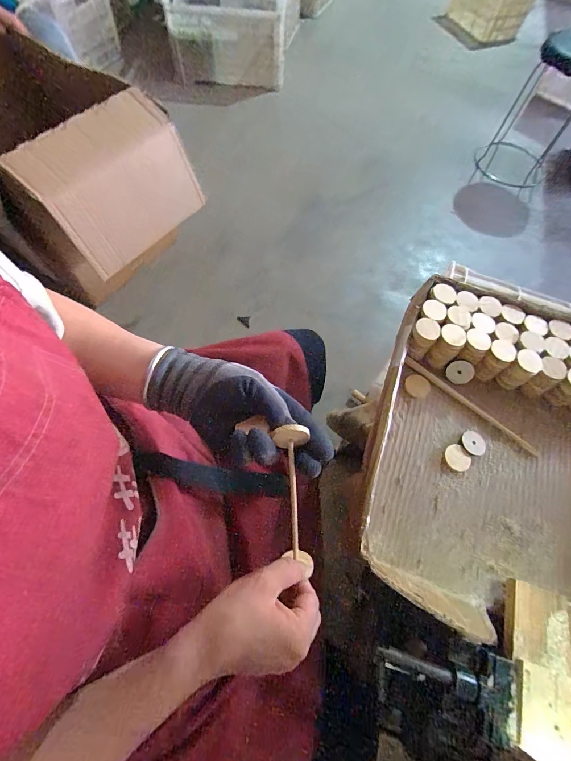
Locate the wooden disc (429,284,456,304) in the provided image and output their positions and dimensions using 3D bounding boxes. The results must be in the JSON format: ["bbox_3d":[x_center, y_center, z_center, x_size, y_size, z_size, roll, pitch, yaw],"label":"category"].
[{"bbox_3d":[0.233,-0.128,0.504,0.037,0.006,0.031,17,65,5],"label":"wooden disc"}]

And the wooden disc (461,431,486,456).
[{"bbox_3d":[0.255,0.084,0.461,0.029,0.005,0.034,-36,72,-17],"label":"wooden disc"}]

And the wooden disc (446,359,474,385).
[{"bbox_3d":[0.252,-0.012,0.492,0.039,0.035,0.004,31,32,-6],"label":"wooden disc"}]

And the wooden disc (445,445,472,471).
[{"bbox_3d":[0.228,0.102,0.450,0.030,0.004,0.034,-33,71,-16],"label":"wooden disc"}]

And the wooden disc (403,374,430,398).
[{"bbox_3d":[0.191,0.008,0.491,0.036,0.005,0.035,1,65,-2],"label":"wooden disc"}]

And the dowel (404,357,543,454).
[{"bbox_3d":[0.263,0.033,0.487,0.212,0.015,0.012,38,69,14],"label":"dowel"}]

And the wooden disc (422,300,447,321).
[{"bbox_3d":[0.214,-0.101,0.490,0.034,0.005,0.031,1,65,-2],"label":"wooden disc"}]

